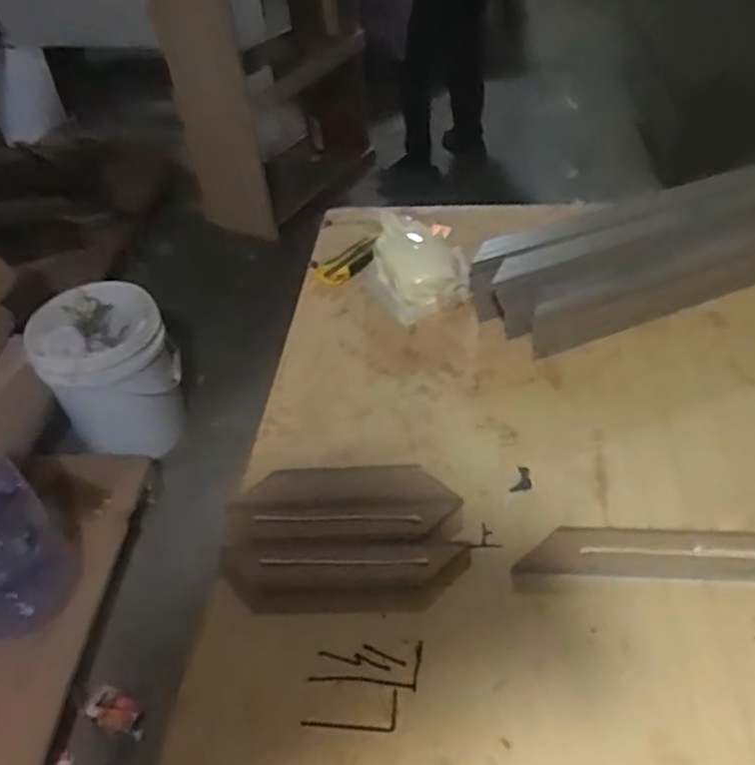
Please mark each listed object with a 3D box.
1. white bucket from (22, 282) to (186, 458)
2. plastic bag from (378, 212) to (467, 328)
[{"bbox_3d":[-0.634,-0.015,1.747,0.290,0.361,0.318,-24,46,-18],"label":"white bucket"},{"bbox_3d":[0.045,-0.148,0.904,0.100,0.071,0.141,-20,46,-15],"label":"plastic bag"}]

